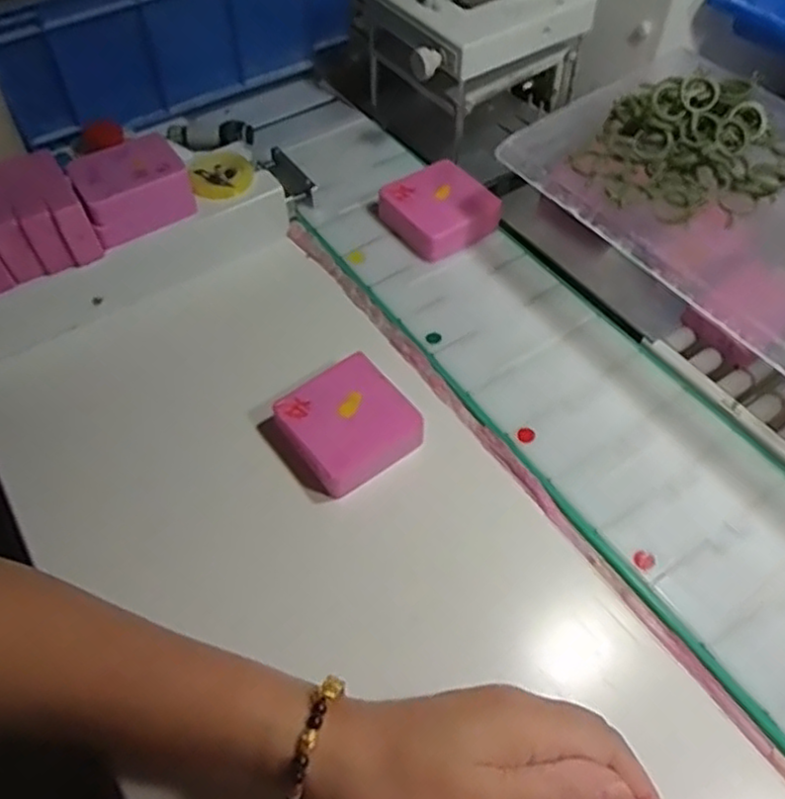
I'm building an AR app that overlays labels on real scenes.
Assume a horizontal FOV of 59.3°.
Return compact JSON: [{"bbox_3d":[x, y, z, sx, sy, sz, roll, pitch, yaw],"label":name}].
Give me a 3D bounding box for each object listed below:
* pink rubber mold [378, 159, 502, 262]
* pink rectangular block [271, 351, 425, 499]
[{"bbox_3d":[0.034,-0.143,0.521,0.072,0.027,0.073,-35,61,-22],"label":"pink rubber mold"},{"bbox_3d":[-0.026,0.015,0.414,0.068,0.025,0.067,-31,60,-20],"label":"pink rectangular block"}]

